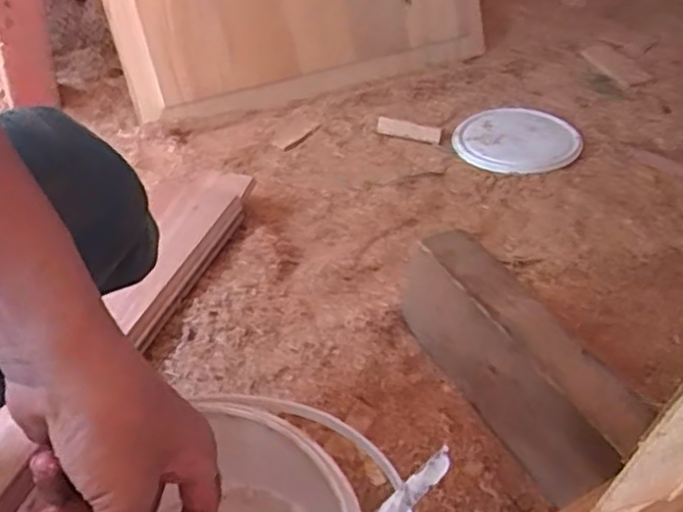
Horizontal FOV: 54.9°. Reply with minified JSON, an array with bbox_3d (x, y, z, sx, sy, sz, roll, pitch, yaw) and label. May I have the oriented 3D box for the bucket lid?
[{"bbox_3d":[0.240,-0.168,0.908,0.164,0.024,0.164,0,41,0],"label":"bucket lid"}]

